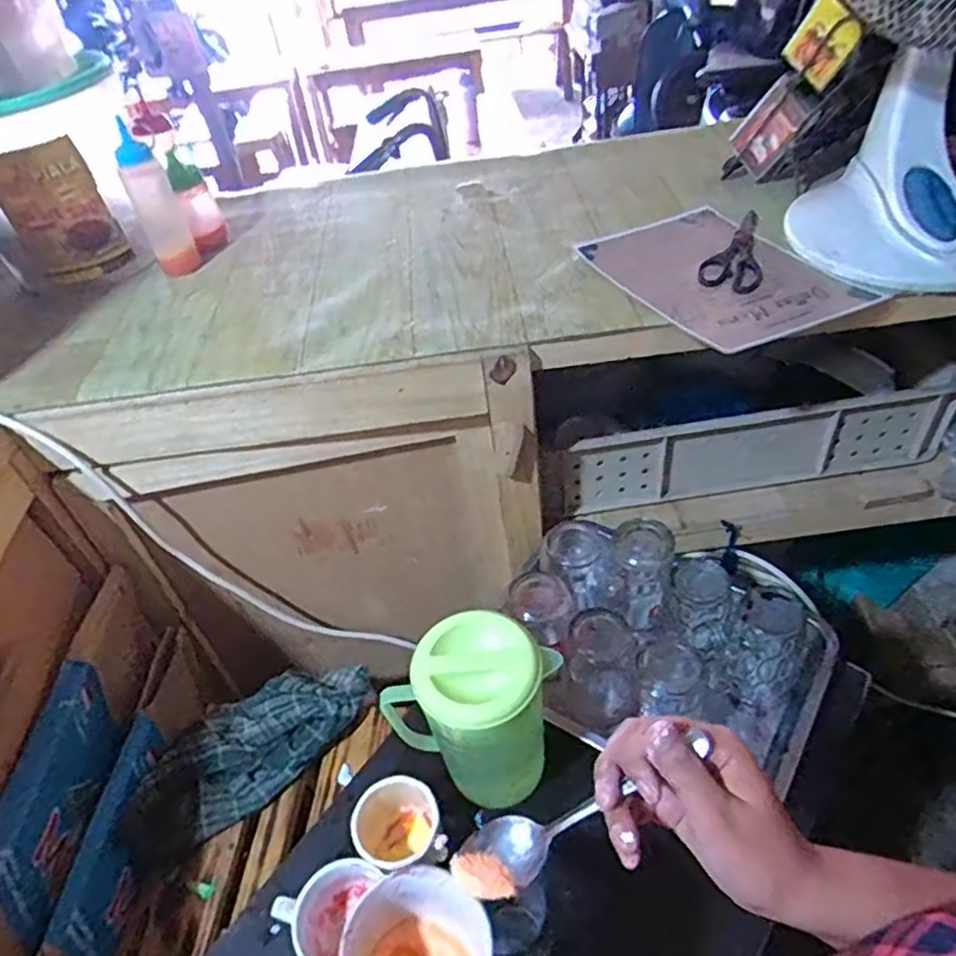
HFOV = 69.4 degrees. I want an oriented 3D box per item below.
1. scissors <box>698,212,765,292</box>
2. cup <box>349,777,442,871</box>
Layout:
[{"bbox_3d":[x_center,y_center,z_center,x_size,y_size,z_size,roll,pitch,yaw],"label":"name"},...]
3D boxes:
[{"bbox_3d":[0.308,-0.273,0.820,0.068,0.007,0.180,13,49,19],"label":"scissors"},{"bbox_3d":[-0.074,0.325,0.636,0.076,0.069,0.074,-4,45,4],"label":"cup"}]

